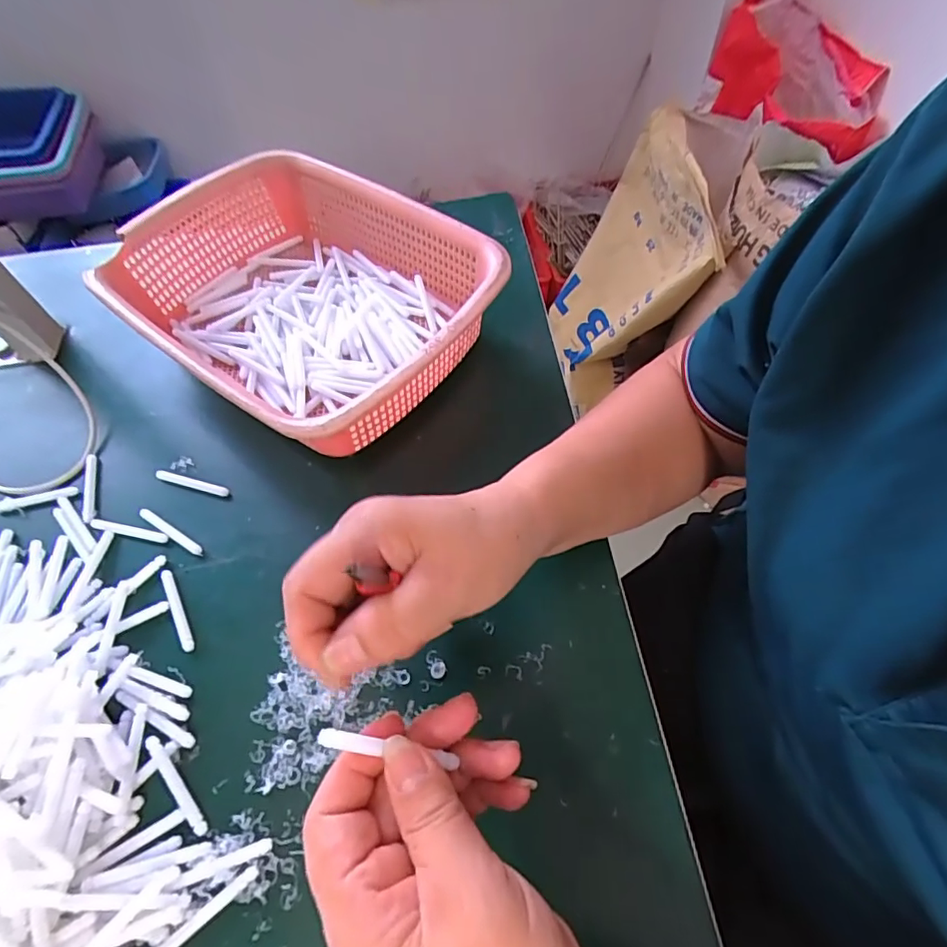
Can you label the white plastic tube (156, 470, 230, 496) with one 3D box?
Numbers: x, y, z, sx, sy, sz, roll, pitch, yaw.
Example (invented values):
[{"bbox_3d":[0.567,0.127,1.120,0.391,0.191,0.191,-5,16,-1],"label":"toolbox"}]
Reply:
[{"bbox_3d":[-0.206,0.006,0.389,0.056,0.005,0.009,13,59,11],"label":"white plastic tube"}]

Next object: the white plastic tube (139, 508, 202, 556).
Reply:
[{"bbox_3d":[-0.212,0.041,0.370,0.060,0.004,0.007,29,64,16],"label":"white plastic tube"}]

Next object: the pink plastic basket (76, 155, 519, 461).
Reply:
[{"bbox_3d":[-0.135,-0.134,0.425,0.282,0.087,0.211,32,65,21],"label":"pink plastic basket"}]

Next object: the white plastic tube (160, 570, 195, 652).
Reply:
[{"bbox_3d":[-0.190,0.087,0.339,0.007,0.004,0.059,-29,61,-14],"label":"white plastic tube"}]

